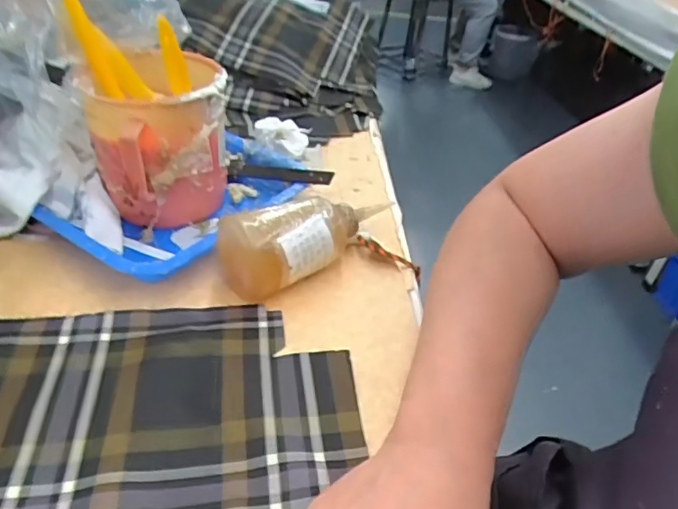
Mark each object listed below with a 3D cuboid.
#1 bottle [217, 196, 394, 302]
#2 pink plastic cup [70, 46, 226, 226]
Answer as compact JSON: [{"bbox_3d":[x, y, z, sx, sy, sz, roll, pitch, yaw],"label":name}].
[{"bbox_3d":[-0.029,-0.020,0.449,0.066,0.064,0.147,30,43,31],"label":"bottle"},{"bbox_3d":[-0.160,-0.099,0.490,0.113,0.133,0.145,-9,38,-18],"label":"pink plastic cup"}]

